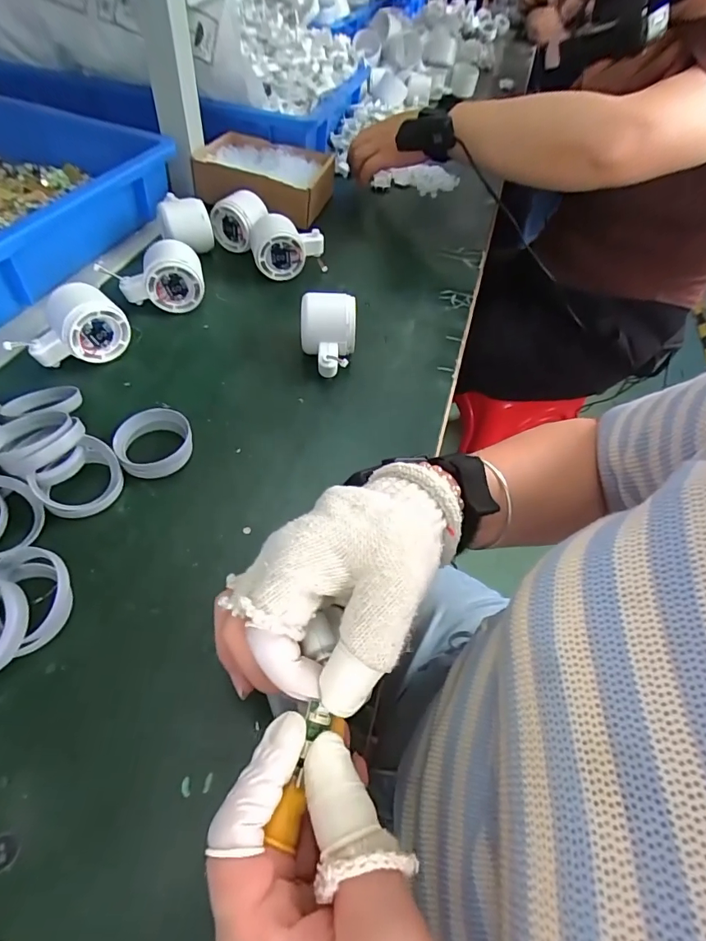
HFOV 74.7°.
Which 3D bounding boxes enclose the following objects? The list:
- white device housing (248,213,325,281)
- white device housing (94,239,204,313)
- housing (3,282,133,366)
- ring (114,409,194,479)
[{"bbox_3d":[-0.078,-0.265,0.556,0.085,0.060,0.054,-4,53,-8],"label":"white device housing"},{"bbox_3d":[-0.206,-0.205,0.496,0.090,0.061,0.050,-8,54,-11],"label":"white device housing"},{"bbox_3d":[-0.260,-0.131,0.433,0.089,0.058,0.050,-30,60,-25],"label":"housing"},{"bbox_3d":[-0.163,-0.022,0.380,0.056,0.025,0.055,3,52,-3],"label":"ring"}]

